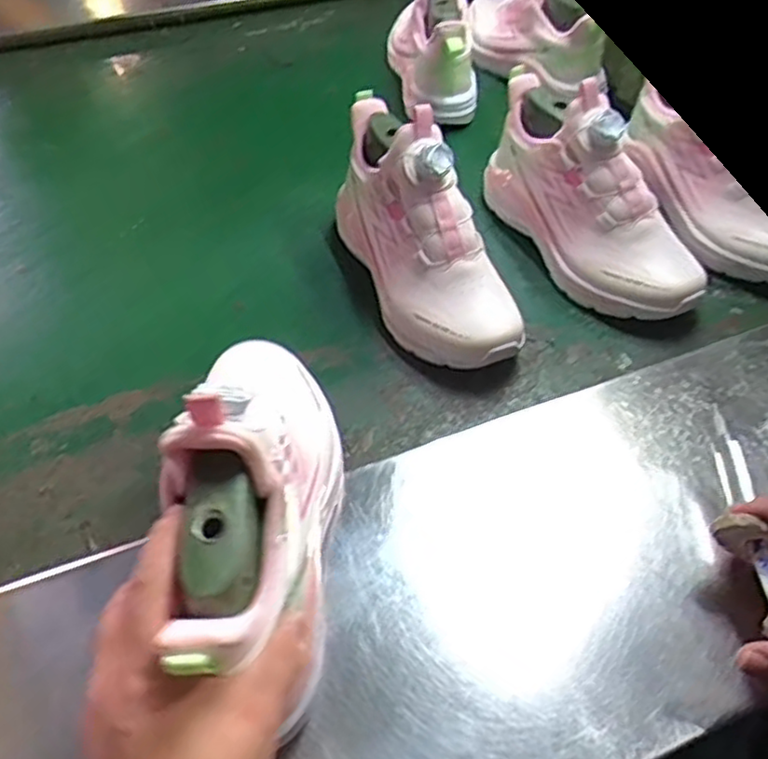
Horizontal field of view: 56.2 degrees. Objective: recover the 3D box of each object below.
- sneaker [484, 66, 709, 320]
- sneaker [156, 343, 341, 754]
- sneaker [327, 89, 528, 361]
[{"bbox_3d":[0.195,-0.183,0.654,0.094,0.160,0.247,-17,51,-16],"label":"sneaker"},{"bbox_3d":[-0.074,0.051,0.405,0.089,0.125,0.264,3,24,1],"label":"sneaker"},{"bbox_3d":[0.033,-0.136,0.620,0.099,0.130,0.260,-13,50,-13],"label":"sneaker"}]

